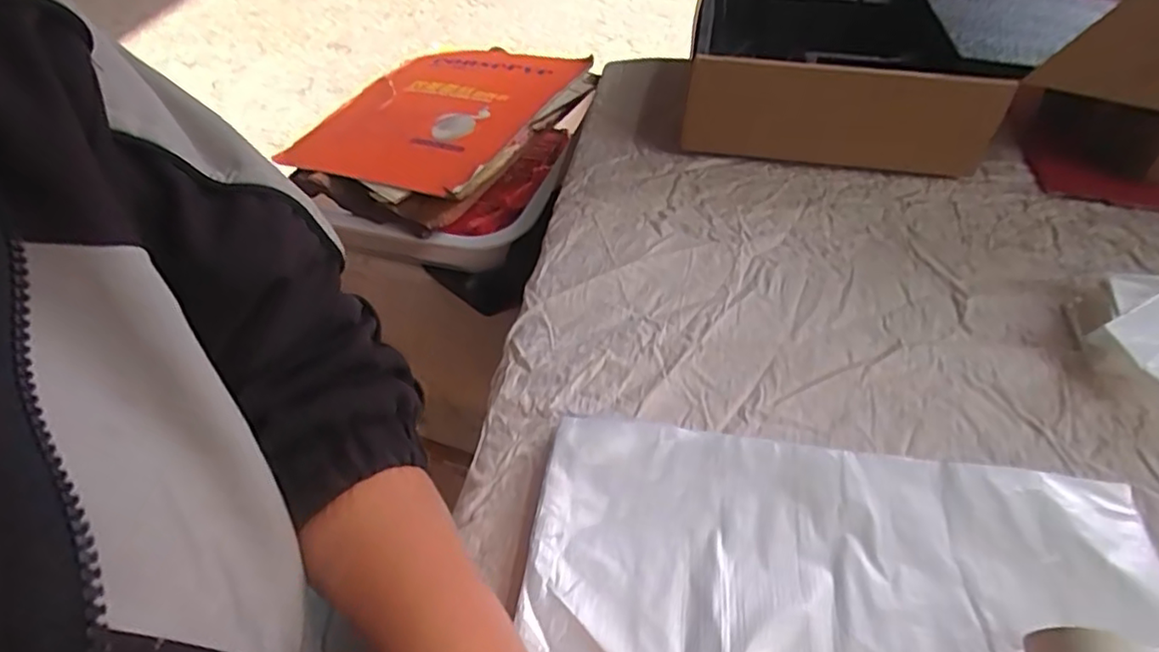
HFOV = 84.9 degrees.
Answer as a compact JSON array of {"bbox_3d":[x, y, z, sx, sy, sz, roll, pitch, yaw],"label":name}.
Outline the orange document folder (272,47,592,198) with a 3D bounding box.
[{"bbox_3d":[-0.151,-0.242,0.736,0.232,0.044,0.318,16,49,15],"label":"orange document folder"}]

